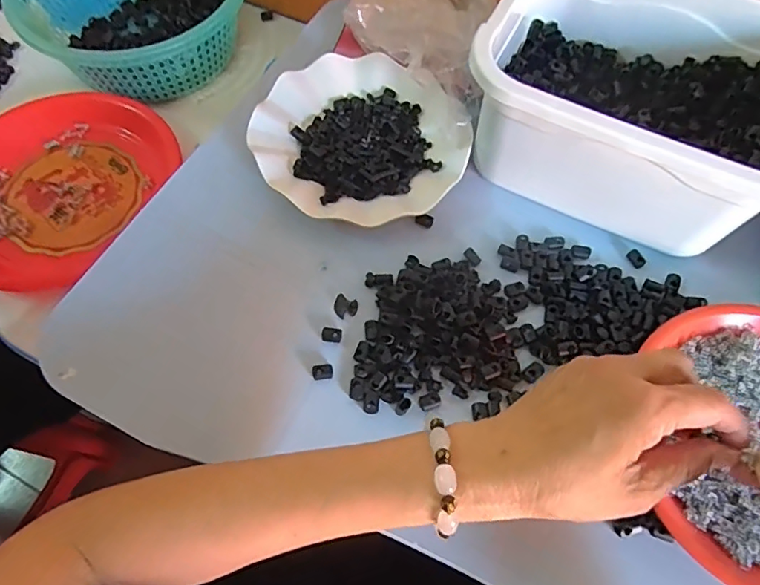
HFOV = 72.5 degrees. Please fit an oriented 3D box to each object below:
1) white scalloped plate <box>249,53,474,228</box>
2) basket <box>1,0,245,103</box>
[{"bbox_3d":[-0.020,-0.139,0.458,0.174,0.034,0.174,0,64,0],"label":"white scalloped plate"},{"bbox_3d":[-0.263,-0.311,0.571,0.217,0.091,0.211,33,68,15],"label":"basket"}]

